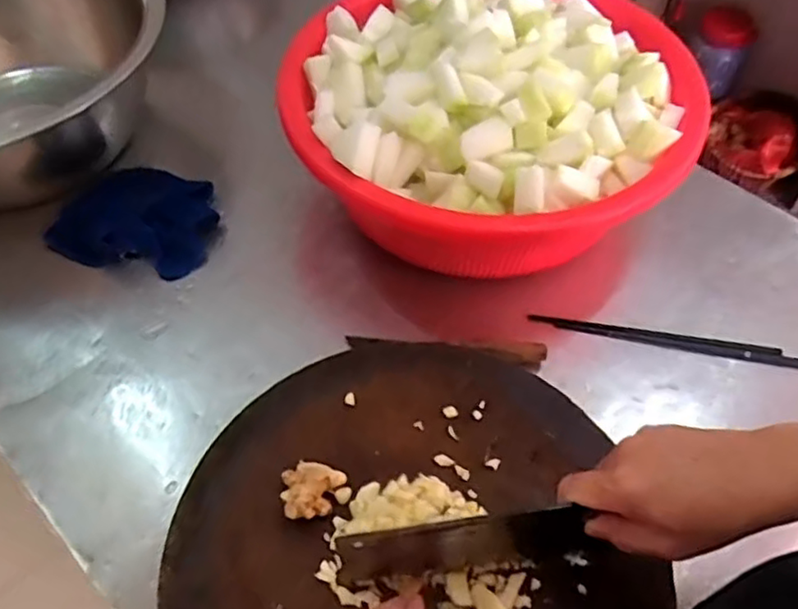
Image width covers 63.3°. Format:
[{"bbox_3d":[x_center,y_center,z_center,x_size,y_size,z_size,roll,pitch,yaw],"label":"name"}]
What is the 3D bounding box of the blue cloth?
[{"bbox_3d":[-0.297,-0.107,0.741,0.182,0.041,0.141,11,55,8],"label":"blue cloth"}]

